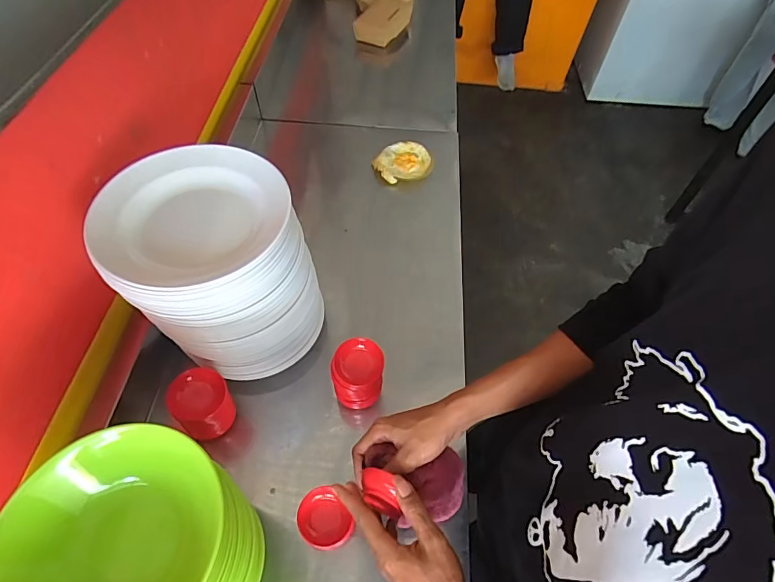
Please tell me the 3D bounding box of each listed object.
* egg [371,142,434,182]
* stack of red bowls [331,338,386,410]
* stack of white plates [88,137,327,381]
[{"bbox_3d":[0.038,-0.287,0.990,0.129,0.028,0.102,-16,58,-13],"label":"egg"},{"bbox_3d":[-0.042,0.119,0.644,0.069,0.076,0.071,8,56,3],"label":"stack of red bowls"},{"bbox_3d":[-0.222,-0.027,0.610,0.215,0.258,0.202,-20,59,-15],"label":"stack of white plates"}]

